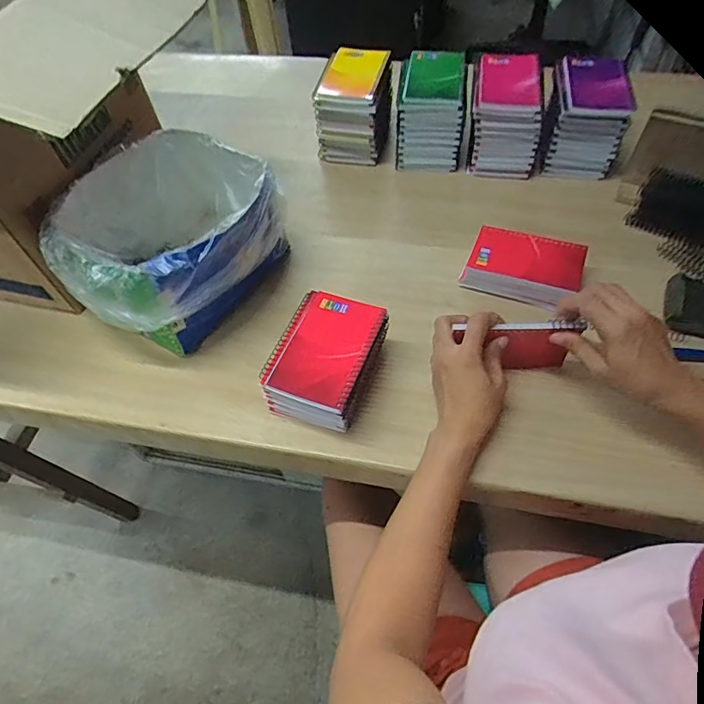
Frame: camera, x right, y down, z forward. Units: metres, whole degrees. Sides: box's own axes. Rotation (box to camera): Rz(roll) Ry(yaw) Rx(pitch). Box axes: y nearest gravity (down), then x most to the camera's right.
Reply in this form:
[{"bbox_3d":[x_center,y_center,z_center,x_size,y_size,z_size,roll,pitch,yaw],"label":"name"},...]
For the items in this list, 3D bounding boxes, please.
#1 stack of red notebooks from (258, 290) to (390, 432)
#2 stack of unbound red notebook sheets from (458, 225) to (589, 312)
[{"bbox_3d":[-0.027,0.014,0.541,0.103,0.078,0.140,17,58,15],"label":"stack of red notebooks"},{"bbox_3d":[0.219,-0.108,0.628,0.138,0.040,0.091,17,58,15],"label":"stack of unbound red notebook sheets"}]

